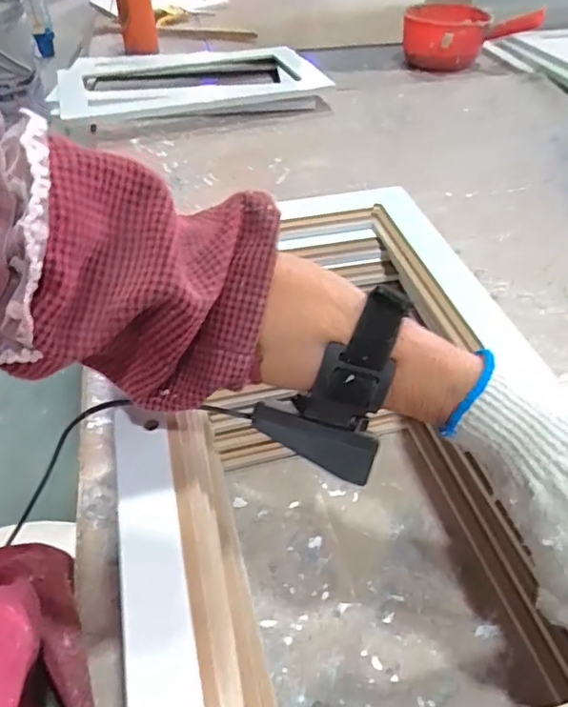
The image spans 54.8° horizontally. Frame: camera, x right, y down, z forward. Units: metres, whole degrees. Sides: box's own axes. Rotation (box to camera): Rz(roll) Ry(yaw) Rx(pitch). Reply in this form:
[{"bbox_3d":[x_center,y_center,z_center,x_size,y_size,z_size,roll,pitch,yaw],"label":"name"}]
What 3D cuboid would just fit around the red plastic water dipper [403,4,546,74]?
[{"bbox_3d":[0.370,-0.637,1.104,0.256,0.095,0.134,15,47,14],"label":"red plastic water dipper"}]

